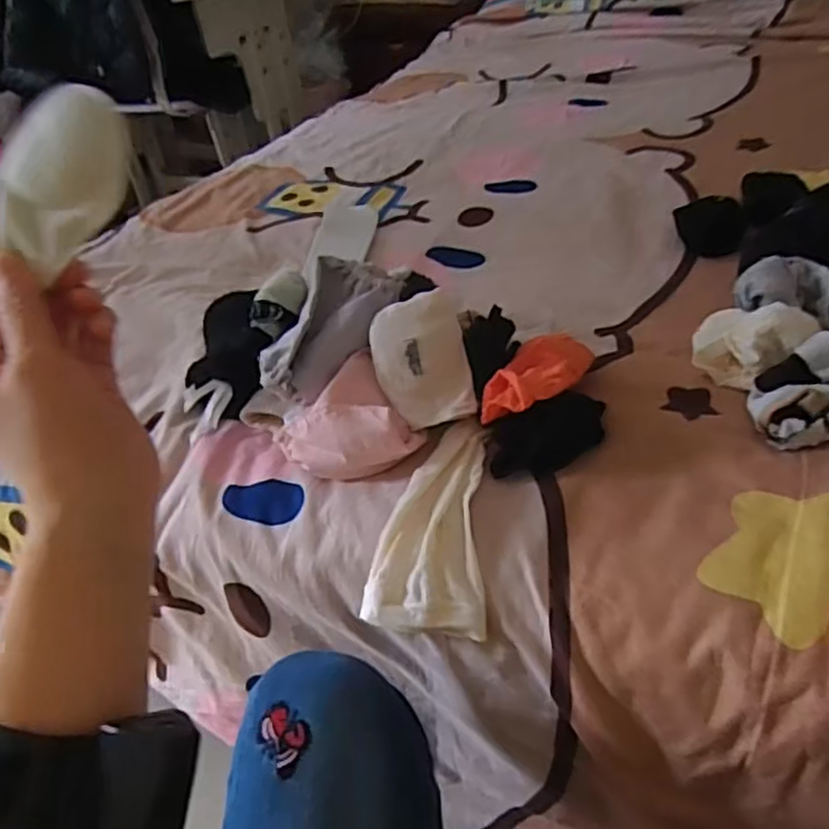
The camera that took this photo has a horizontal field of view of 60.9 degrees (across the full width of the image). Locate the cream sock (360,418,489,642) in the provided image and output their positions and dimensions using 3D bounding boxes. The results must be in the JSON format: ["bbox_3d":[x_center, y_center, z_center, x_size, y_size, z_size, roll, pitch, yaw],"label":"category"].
[{"bbox_3d":[0.018,0.068,0.491,0.077,0.022,0.161,4,57,14],"label":"cream sock"}]

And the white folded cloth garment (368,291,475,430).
[{"bbox_3d":[0.006,-0.041,0.539,0.069,0.095,0.028,-12,8,-2],"label":"white folded cloth garment"}]

